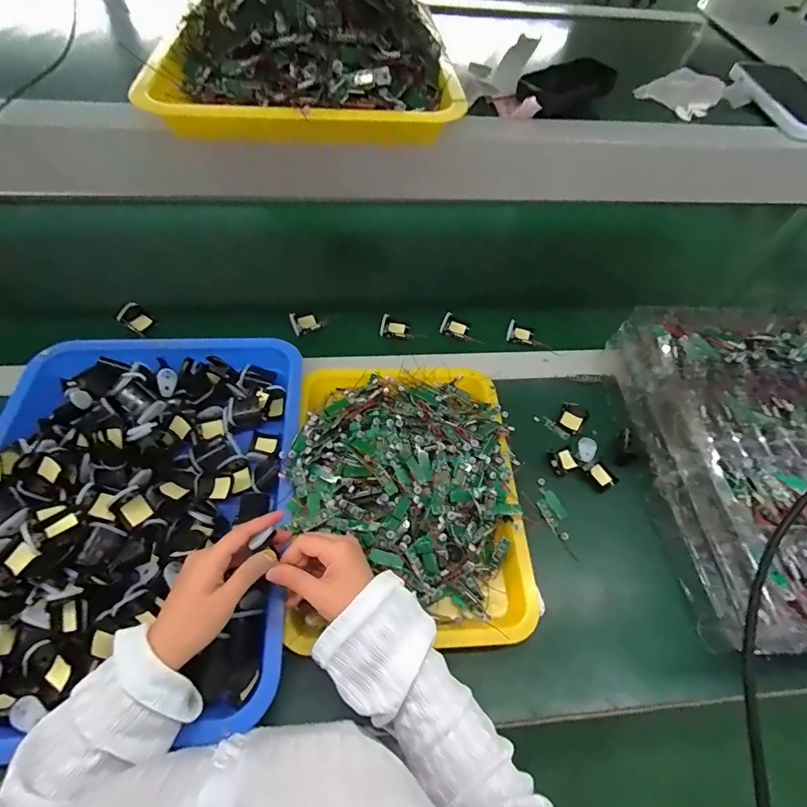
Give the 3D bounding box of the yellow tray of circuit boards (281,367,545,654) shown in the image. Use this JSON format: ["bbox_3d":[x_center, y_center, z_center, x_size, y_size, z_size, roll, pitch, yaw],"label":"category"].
[{"bbox_3d":[0.004,0.088,0.478,0.256,0.065,0.324,-2,58,-6],"label":"yellow tray of circuit boards"}]

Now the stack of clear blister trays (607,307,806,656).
[{"bbox_3d":[0.559,0.065,0.507,0.500,0.109,0.385,-1,58,-5],"label":"stack of clear blister trays"}]

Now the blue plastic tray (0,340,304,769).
[{"bbox_3d":[-0.288,0.096,0.449,0.329,0.056,0.436,-3,58,-6],"label":"blue plastic tray"}]

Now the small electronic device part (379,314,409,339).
[{"bbox_3d":[-0.014,-0.118,0.646,0.042,0.019,0.030,8,57,1],"label":"small electronic device part"}]

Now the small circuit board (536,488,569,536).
[{"bbox_3d":[0.181,0.129,0.507,0.028,0.006,0.052,-19,61,-16],"label":"small circuit board"}]

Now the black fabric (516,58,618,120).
[{"bbox_3d":[0.160,-0.313,0.418,0.111,0.035,0.047,-22,62,-17],"label":"black fabric"}]

